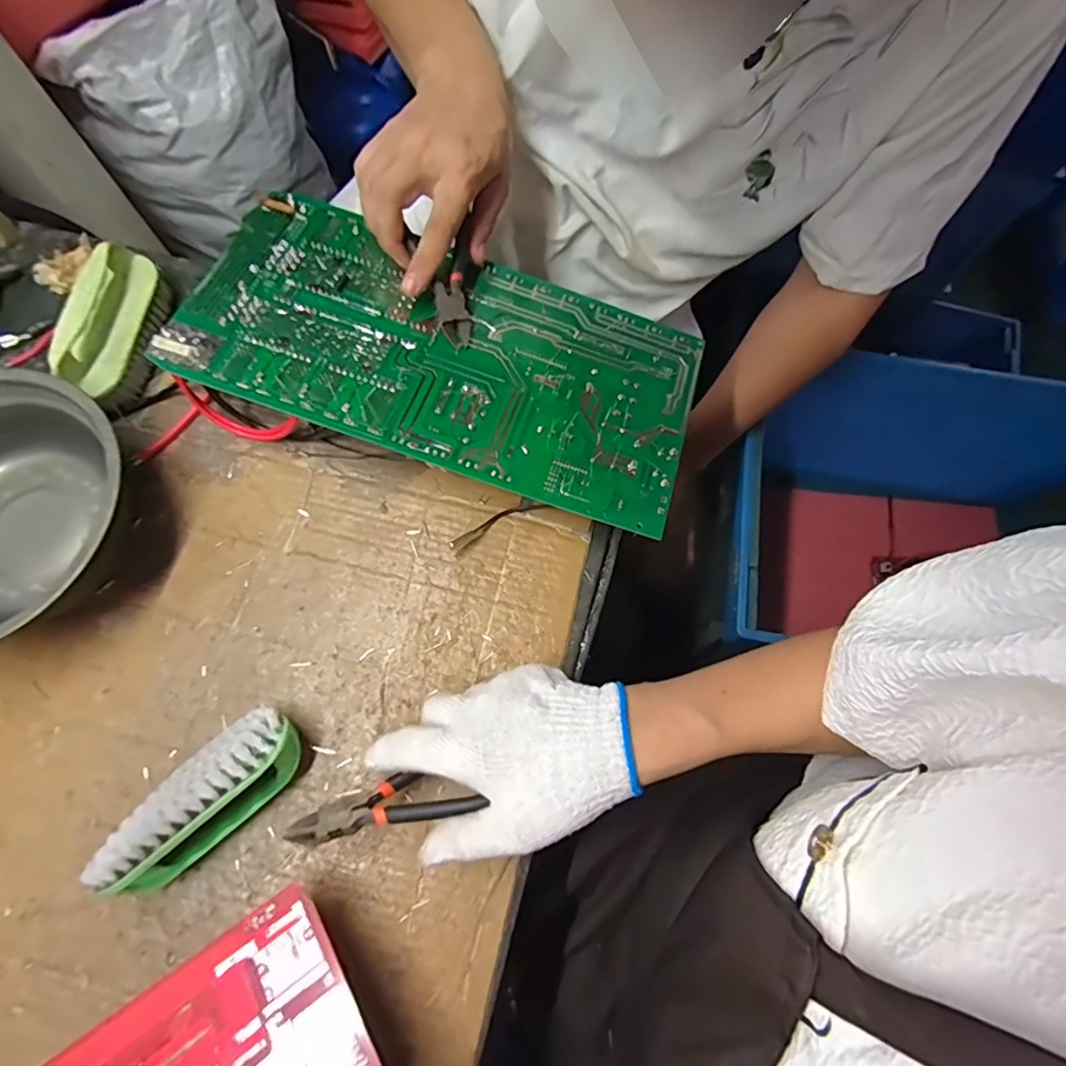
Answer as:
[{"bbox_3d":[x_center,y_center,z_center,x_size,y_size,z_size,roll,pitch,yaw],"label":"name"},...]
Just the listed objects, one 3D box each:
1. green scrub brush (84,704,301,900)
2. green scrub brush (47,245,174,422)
[{"bbox_3d":[-0.196,0.156,0.331,0.115,0.050,0.050,-40,77,-11],"label":"green scrub brush"},{"bbox_3d":[-0.321,-0.157,0.427,0.046,0.048,0.132,2,73,0],"label":"green scrub brush"}]

